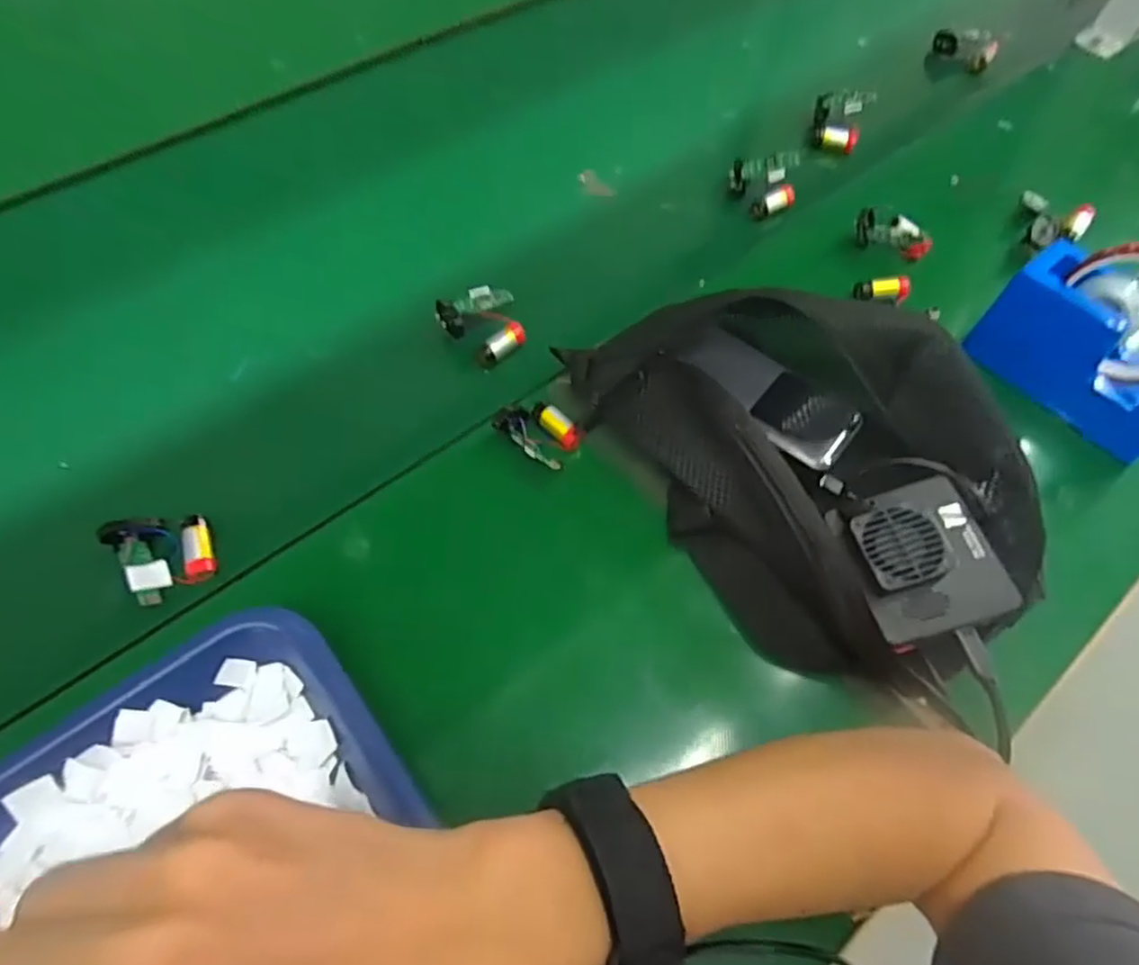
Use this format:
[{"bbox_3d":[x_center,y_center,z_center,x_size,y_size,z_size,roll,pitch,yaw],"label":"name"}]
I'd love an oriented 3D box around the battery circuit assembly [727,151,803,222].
[{"bbox_3d":[0.162,-0.248,0.566,0.055,0.012,0.049,4,94,21],"label":"battery circuit assembly"}]

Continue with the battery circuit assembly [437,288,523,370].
[{"bbox_3d":[-0.060,-0.117,0.483,0.052,0.022,0.054,40,67,17],"label":"battery circuit assembly"}]

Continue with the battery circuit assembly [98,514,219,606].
[{"bbox_3d":[-0.236,0.039,0.394,0.048,0.034,0.050,-28,66,-16],"label":"battery circuit assembly"}]

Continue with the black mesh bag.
[{"bbox_3d":[0.141,-0.026,0.394,0.183,0.089,0.283,-29,66,-17],"label":"black mesh bag"}]

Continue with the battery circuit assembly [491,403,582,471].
[{"bbox_3d":[-0.018,-0.034,0.434,0.049,0.018,0.039,35,66,15],"label":"battery circuit assembly"}]

